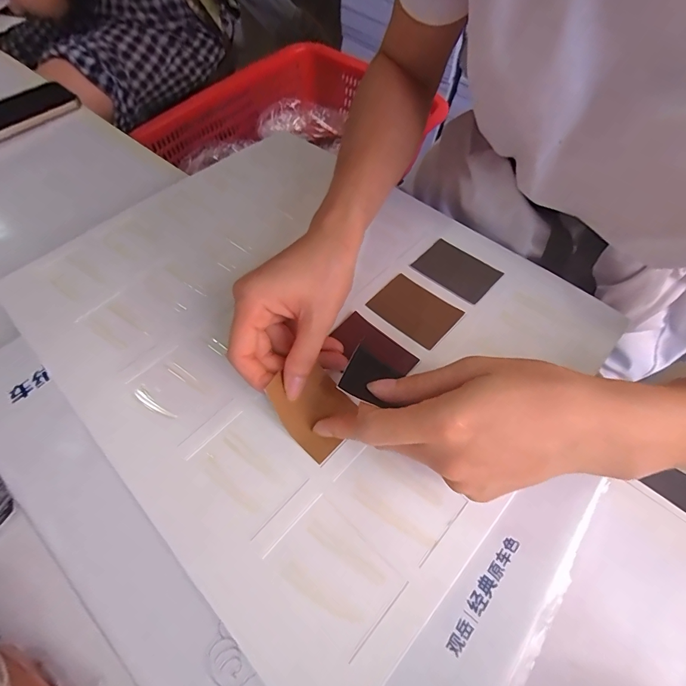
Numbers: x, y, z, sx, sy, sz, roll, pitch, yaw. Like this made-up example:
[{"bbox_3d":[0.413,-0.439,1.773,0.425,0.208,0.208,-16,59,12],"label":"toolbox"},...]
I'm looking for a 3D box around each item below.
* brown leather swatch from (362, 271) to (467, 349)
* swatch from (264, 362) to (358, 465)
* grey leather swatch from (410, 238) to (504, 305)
[{"bbox_3d":[0.060,-0.029,0.317,0.068,0.004,0.048,38,67,25],"label":"brown leather swatch"},{"bbox_3d":[-0.021,0.045,0.263,0.060,0.008,0.048,48,58,1],"label":"swatch"},{"bbox_3d":[0.103,-0.066,0.338,0.068,0.006,0.045,40,68,22],"label":"grey leather swatch"}]

